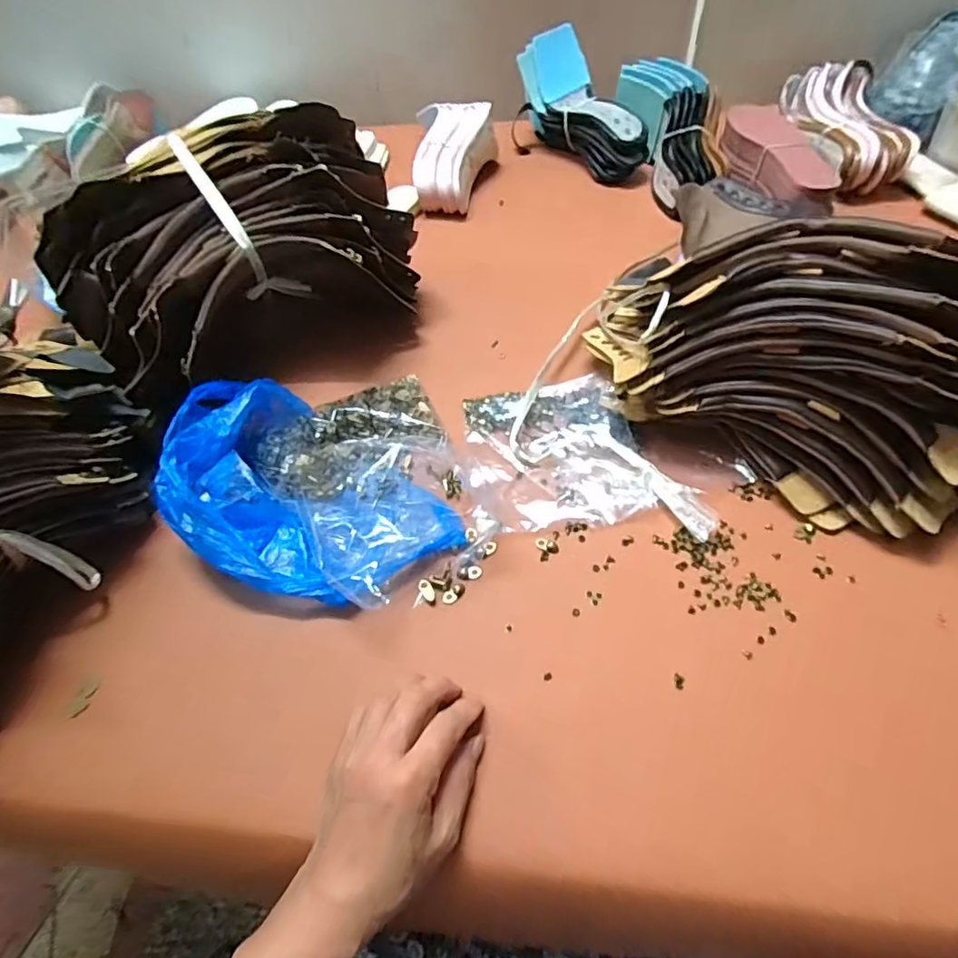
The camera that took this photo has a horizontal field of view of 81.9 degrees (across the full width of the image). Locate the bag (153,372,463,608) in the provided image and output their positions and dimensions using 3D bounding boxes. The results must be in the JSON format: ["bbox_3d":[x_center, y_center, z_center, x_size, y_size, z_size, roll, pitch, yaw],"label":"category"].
[{"bbox_3d":[-0.149,0.010,0.438,0.245,0.057,0.157,34,64,24],"label":"bag"}]

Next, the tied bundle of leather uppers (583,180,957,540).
[{"bbox_3d":[0.226,-0.096,0.425,0.318,0.158,0.129,29,62,22],"label":"tied bundle of leather uppers"}]

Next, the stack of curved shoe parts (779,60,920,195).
[{"bbox_3d":[0.458,-0.442,0.689,0.115,0.064,0.188,-7,54,1],"label":"stack of curved shoe parts"}]

